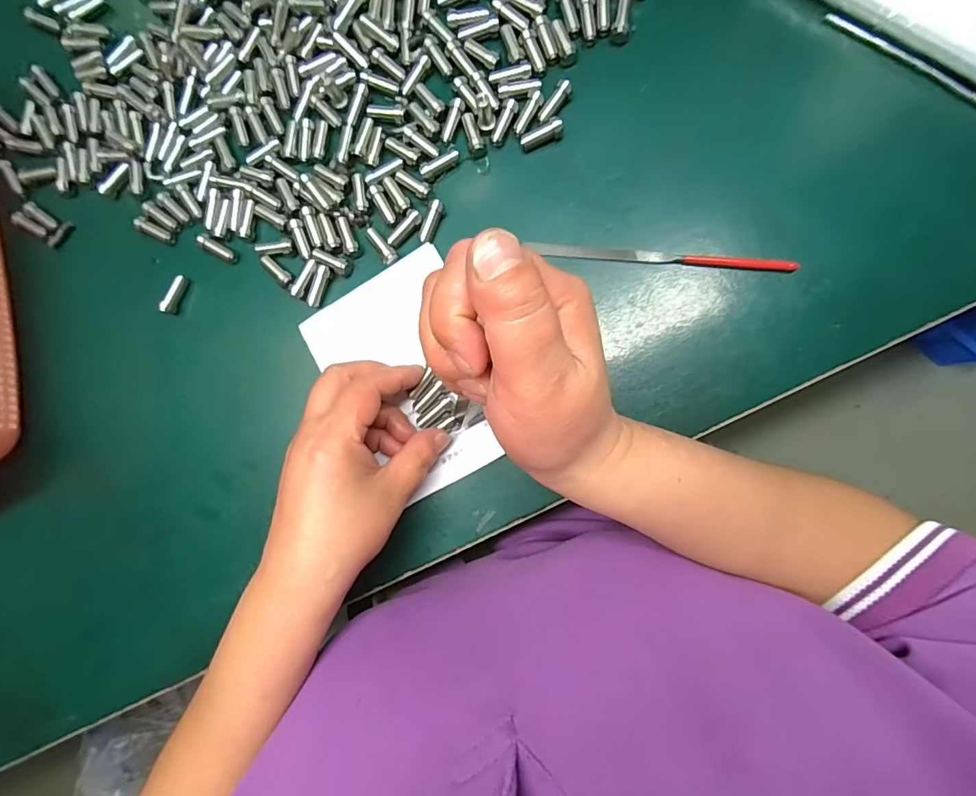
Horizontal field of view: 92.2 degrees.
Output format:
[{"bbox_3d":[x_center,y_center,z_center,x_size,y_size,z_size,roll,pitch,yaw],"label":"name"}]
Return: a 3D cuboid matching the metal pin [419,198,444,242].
[{"bbox_3d":[-0.037,-0.113,0.300,0.009,0.008,0.027,22,92,9],"label":"metal pin"}]

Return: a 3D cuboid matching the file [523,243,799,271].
[{"bbox_3d":[0.102,-0.085,0.283,0.152,0.007,0.008,7,90,9],"label":"file"}]

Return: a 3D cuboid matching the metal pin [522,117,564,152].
[{"bbox_3d":[0.034,-0.166,0.295,0.027,0.008,0.011,-23,86,8],"label":"metal pin"}]

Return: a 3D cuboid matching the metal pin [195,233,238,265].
[{"bbox_3d":[-0.184,-0.101,0.319,0.029,0.007,0.010,29,93,8],"label":"metal pin"}]

